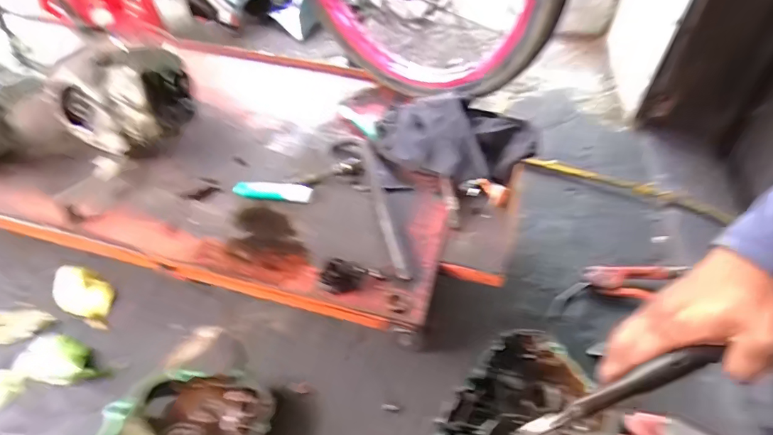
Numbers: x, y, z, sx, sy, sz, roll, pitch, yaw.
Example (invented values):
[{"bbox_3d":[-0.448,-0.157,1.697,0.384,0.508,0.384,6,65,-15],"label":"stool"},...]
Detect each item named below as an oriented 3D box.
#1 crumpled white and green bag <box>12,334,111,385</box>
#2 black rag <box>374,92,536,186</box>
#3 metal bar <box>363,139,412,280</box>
[{"bbox_3d":[-0.460,0.200,0.635,0.140,0.029,0.064,11,44,7],"label":"crumpled white and green bag"},{"bbox_3d":[0.112,-0.135,0.745,0.268,0.075,0.163,12,44,8],"label":"black rag"},{"bbox_3d":[-0.008,-0.025,0.663,0.021,0.012,0.299,-5,45,-10],"label":"metal bar"}]

